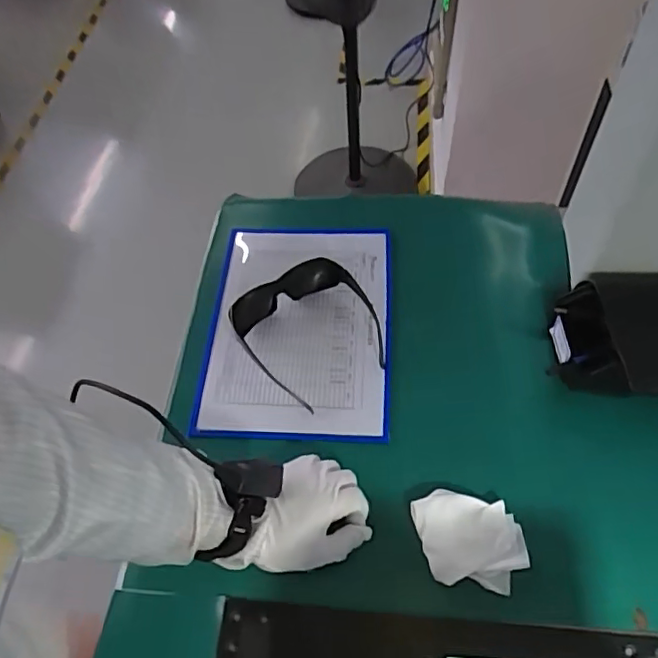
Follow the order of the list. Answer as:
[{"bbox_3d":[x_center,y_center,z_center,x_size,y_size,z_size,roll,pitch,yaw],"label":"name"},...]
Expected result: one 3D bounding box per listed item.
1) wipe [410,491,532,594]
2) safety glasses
[{"bbox_3d":[0.135,0.201,0.550,0.107,0.018,0.082,5,57,7],"label":"wipe"},{"bbox_3d":[-0.018,0.001,0.670,0.158,0.051,0.150,-28,59,-14],"label":"safety glasses"}]

